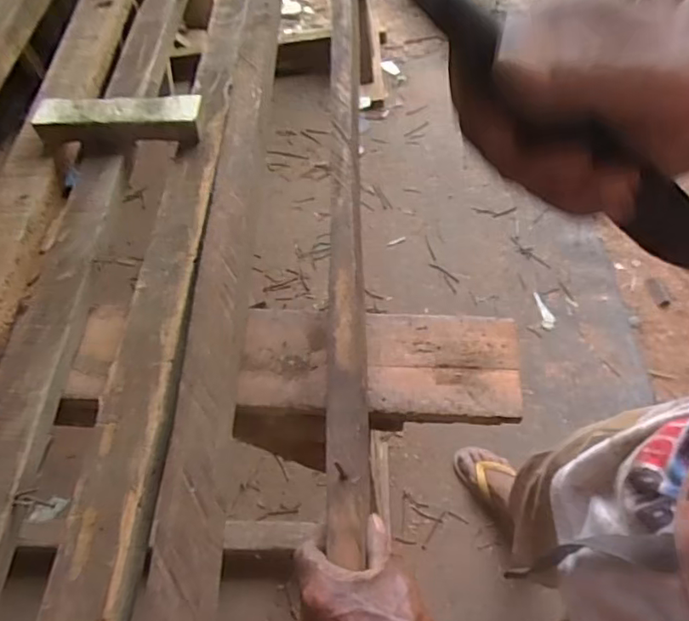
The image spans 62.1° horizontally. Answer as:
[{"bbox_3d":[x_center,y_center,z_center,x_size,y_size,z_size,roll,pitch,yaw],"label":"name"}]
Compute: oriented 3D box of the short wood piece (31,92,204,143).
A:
[{"bbox_3d":[-0.268,-0.231,0.691,0.192,0.043,0.051,-2,56,3],"label":"short wood piece"}]

